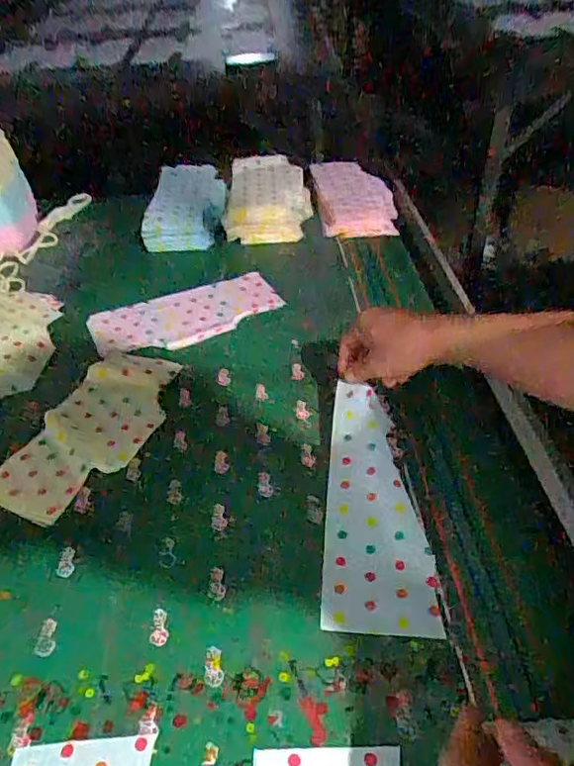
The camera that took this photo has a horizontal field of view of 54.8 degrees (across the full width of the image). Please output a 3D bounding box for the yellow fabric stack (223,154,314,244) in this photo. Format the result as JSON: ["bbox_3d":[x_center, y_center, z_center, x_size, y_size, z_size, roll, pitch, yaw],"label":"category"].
[{"bbox_3d":[-0.035,-0.373,1.098,0.163,0.071,0.233,-1,42,2],"label":"yellow fabric stack"}]

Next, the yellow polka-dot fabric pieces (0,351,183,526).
[{"bbox_3d":[-0.237,0.049,0.694,0.139,0.011,0.275,11,44,17],"label":"yellow polka-dot fabric pieces"}]

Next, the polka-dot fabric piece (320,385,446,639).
[{"bbox_3d":[0.084,0.118,0.578,0.105,0.018,0.271,-4,51,1],"label":"polka-dot fabric piece"}]

